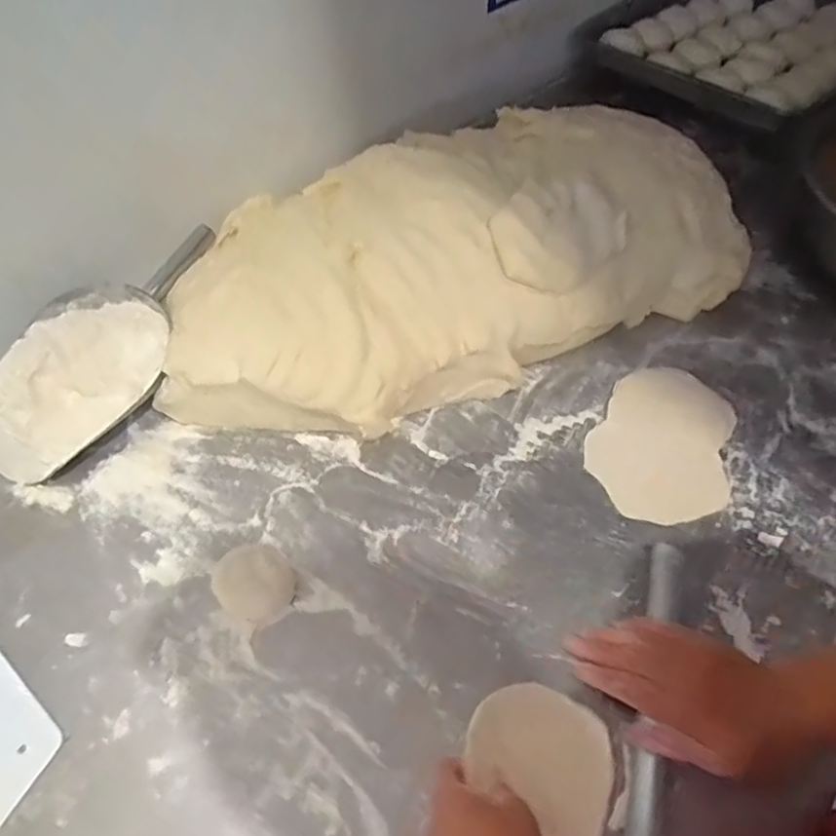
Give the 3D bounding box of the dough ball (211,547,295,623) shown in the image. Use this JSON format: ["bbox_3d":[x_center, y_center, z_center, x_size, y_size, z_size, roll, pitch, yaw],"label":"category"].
[{"bbox_3d":[-0.134,0.135,0.511,0.062,0.031,0.055,-33,63,-24],"label":"dough ball"}]

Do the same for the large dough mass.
[{"bbox_3d":[0.045,-0.200,0.704,0.683,0.126,0.346,-21,58,-17],"label":"large dough mass"}]

